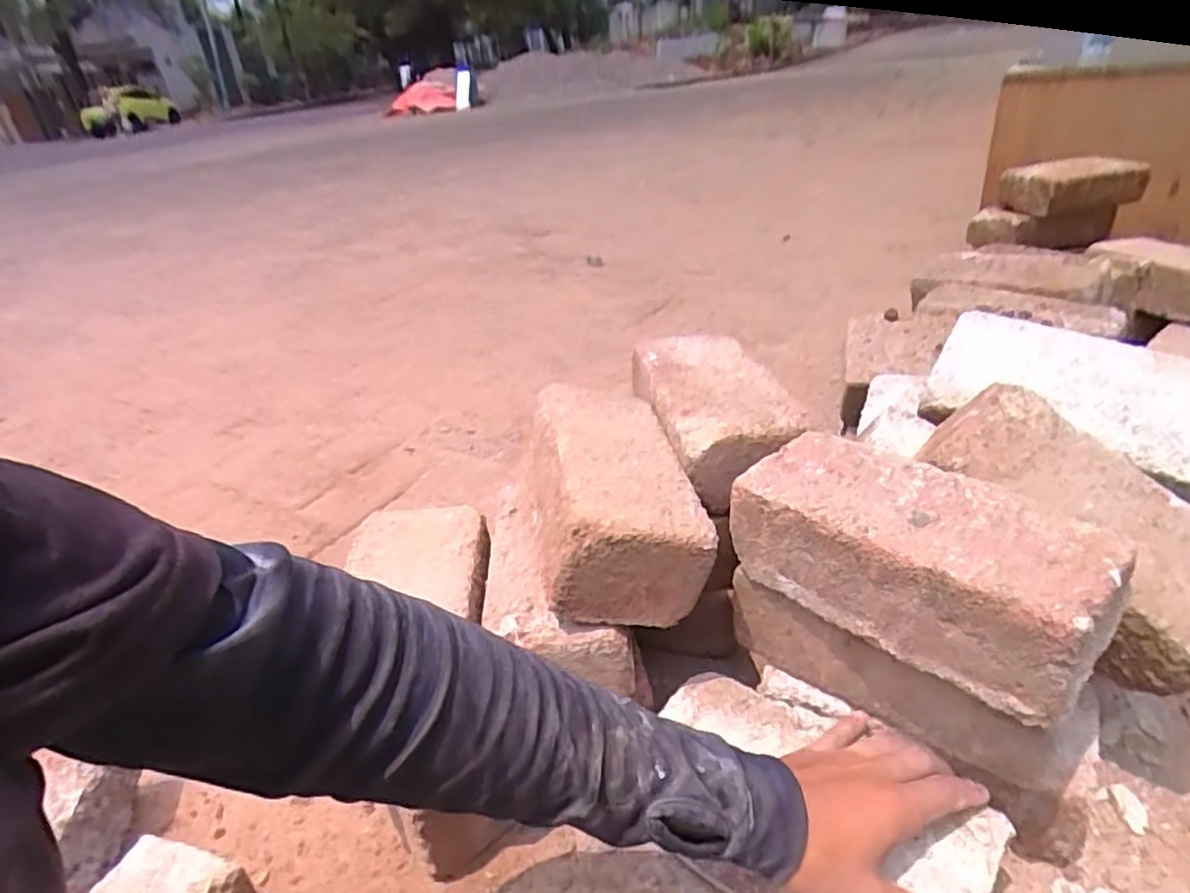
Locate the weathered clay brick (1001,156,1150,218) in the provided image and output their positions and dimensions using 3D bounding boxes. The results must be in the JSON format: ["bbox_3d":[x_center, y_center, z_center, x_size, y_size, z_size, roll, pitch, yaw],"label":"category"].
[{"bbox_3d":[0.769,-0.418,1.077,0.229,0.063,0.085,-12,31,-9],"label":"weathered clay brick"}]

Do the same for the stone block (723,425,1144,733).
[{"bbox_3d":[0.196,0.067,0.423,0.098,0.075,0.211,-30,37,-34],"label":"stone block"}]

